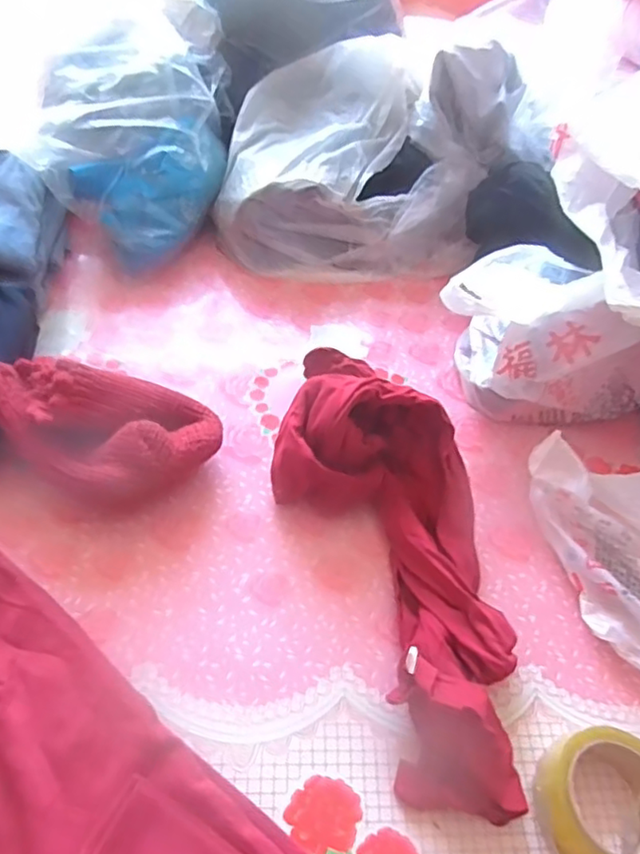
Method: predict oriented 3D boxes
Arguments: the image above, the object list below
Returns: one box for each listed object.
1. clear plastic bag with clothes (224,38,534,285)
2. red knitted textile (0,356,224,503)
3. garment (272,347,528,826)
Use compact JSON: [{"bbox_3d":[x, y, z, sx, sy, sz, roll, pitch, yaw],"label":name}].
[{"bbox_3d":[0.071,-0.372,0.868,0.400,0.195,0.276,5,53,-4],"label":"clear plastic bag with clothes"},{"bbox_3d":[-0.226,0.005,0.611,0.240,0.100,0.130,11,53,0],"label":"red knitted textile"},{"bbox_3d":[0.090,0.116,0.556,0.176,0.100,0.401,-15,57,-18],"label":"garment"}]

